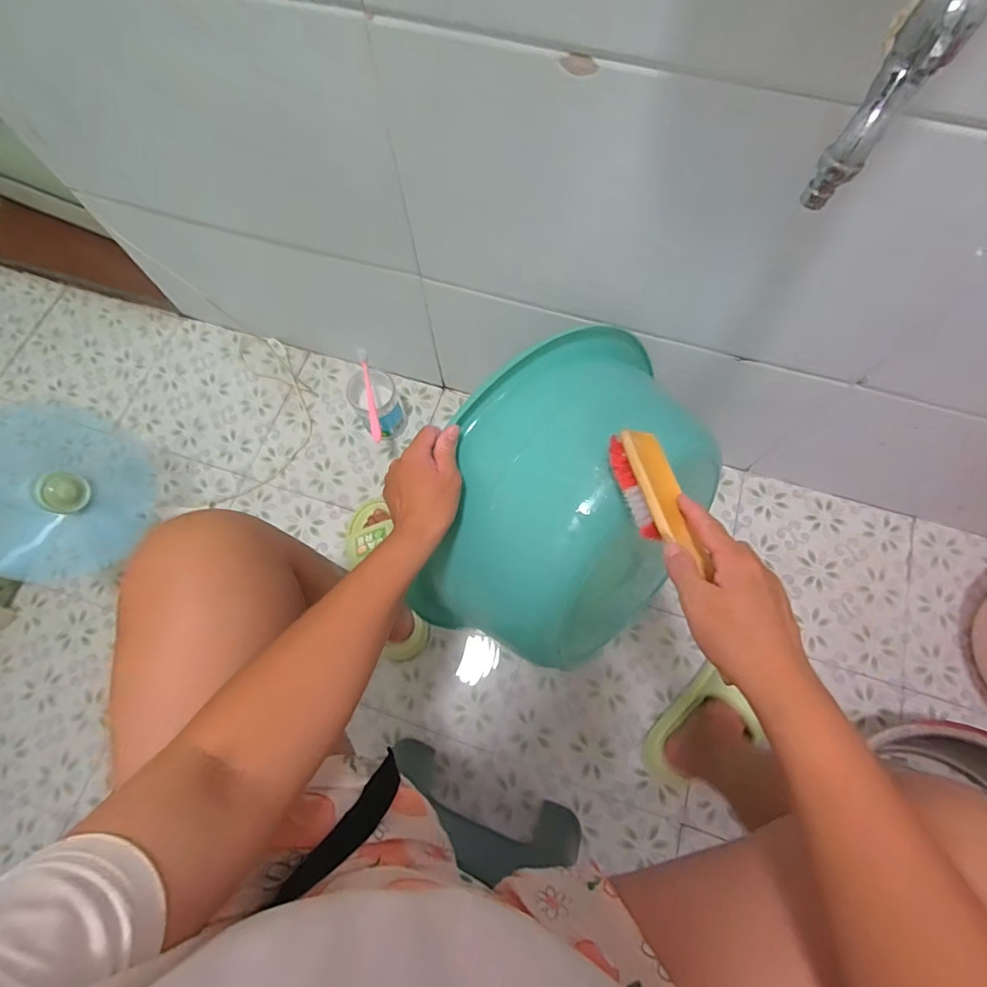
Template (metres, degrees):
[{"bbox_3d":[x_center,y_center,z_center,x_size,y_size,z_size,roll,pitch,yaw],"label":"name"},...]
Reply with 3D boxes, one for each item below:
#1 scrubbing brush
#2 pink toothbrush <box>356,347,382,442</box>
[{"bbox_3d":[0.135,0.005,0.386,0.043,0.029,0.130,-14,59,-3],"label":"scrubbing brush"},{"bbox_3d":[-0.215,-0.173,0.825,0.016,0.019,0.180,-13,72,-3],"label":"pink toothbrush"}]

